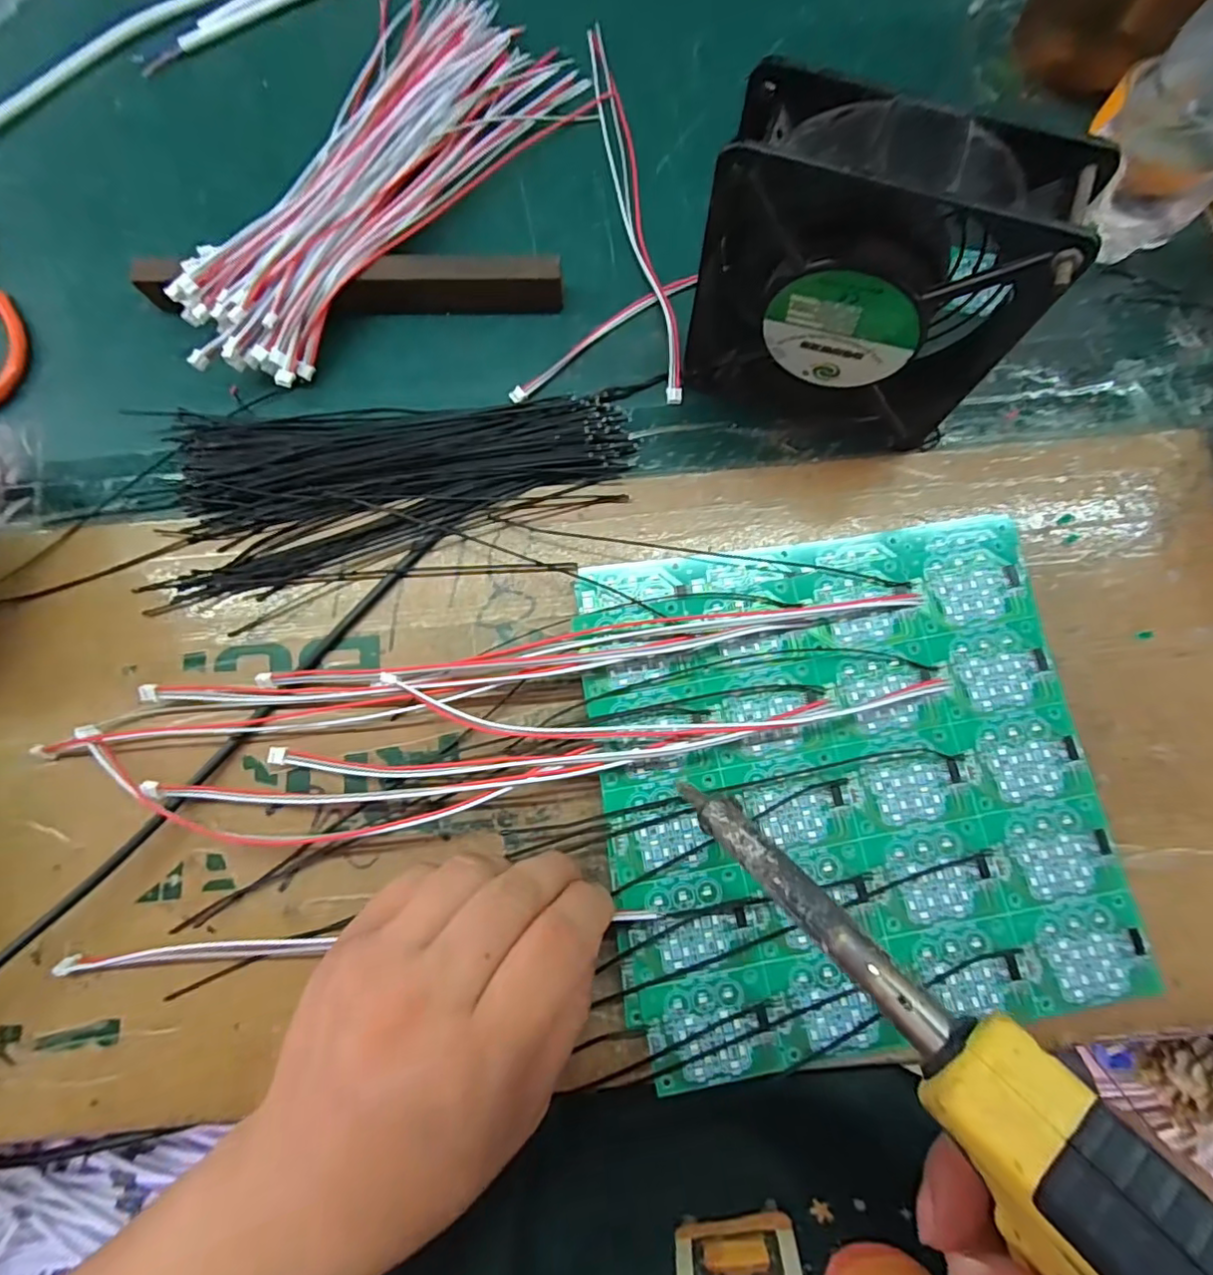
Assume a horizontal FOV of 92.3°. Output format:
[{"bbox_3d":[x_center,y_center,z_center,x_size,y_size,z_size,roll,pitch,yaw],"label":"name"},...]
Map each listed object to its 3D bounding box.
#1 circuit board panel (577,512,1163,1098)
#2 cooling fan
[{"bbox_3d":[0.099,0.057,0.248,0.197,0.014,0.205,-9,78,-1],"label":"circuit board panel"},{"bbox_3d":[0.099,-0.137,0.236,0.119,0.118,0.048,22,79,6],"label":"cooling fan"}]

